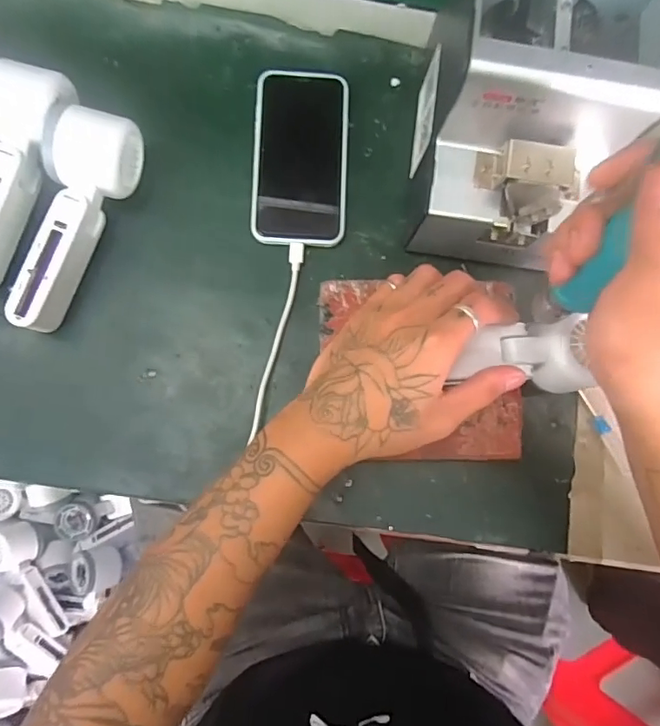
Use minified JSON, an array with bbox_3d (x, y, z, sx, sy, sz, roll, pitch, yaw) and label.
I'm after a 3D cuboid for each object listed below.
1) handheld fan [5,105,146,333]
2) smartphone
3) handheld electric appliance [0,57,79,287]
[{"bbox_3d":[-0.186,-0.102,0.377,0.055,0.048,0.163,16,81,-2],"label":"handheld fan"},{"bbox_3d":[-0.024,-0.167,0.423,0.075,0.009,0.145,2,82,-4],"label":"smartphone"},{"bbox_3d":[-0.233,-0.135,0.381,0.054,0.047,0.167,13,81,-3],"label":"handheld electric appliance"}]

